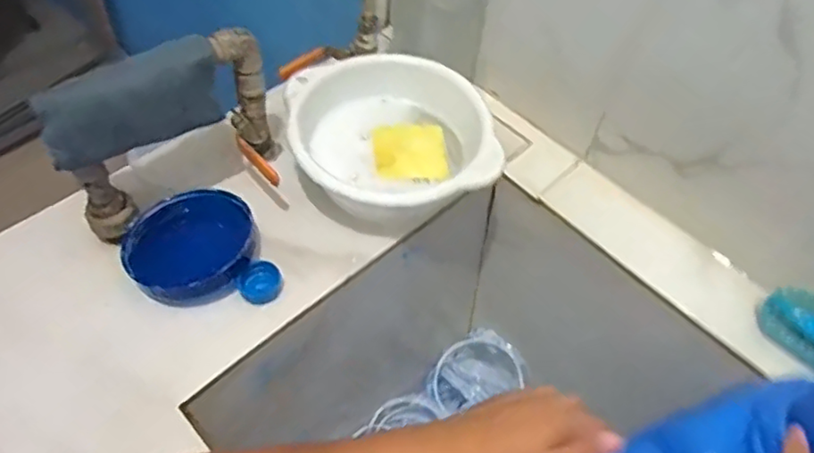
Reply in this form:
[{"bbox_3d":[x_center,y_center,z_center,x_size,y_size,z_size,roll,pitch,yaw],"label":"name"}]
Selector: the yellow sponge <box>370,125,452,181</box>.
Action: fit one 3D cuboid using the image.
[{"bbox_3d":[0.004,-0.079,0.663,0.076,0.013,0.066,-5,73,-12],"label":"yellow sponge"}]

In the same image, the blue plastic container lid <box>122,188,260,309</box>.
[{"bbox_3d":[-0.207,0.018,0.602,0.117,0.045,0.115,2,54,-3],"label":"blue plastic container lid"}]

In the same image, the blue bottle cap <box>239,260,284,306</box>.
[{"bbox_3d":[-0.137,0.054,0.592,0.036,0.017,0.039,2,54,-3],"label":"blue bottle cap"}]

